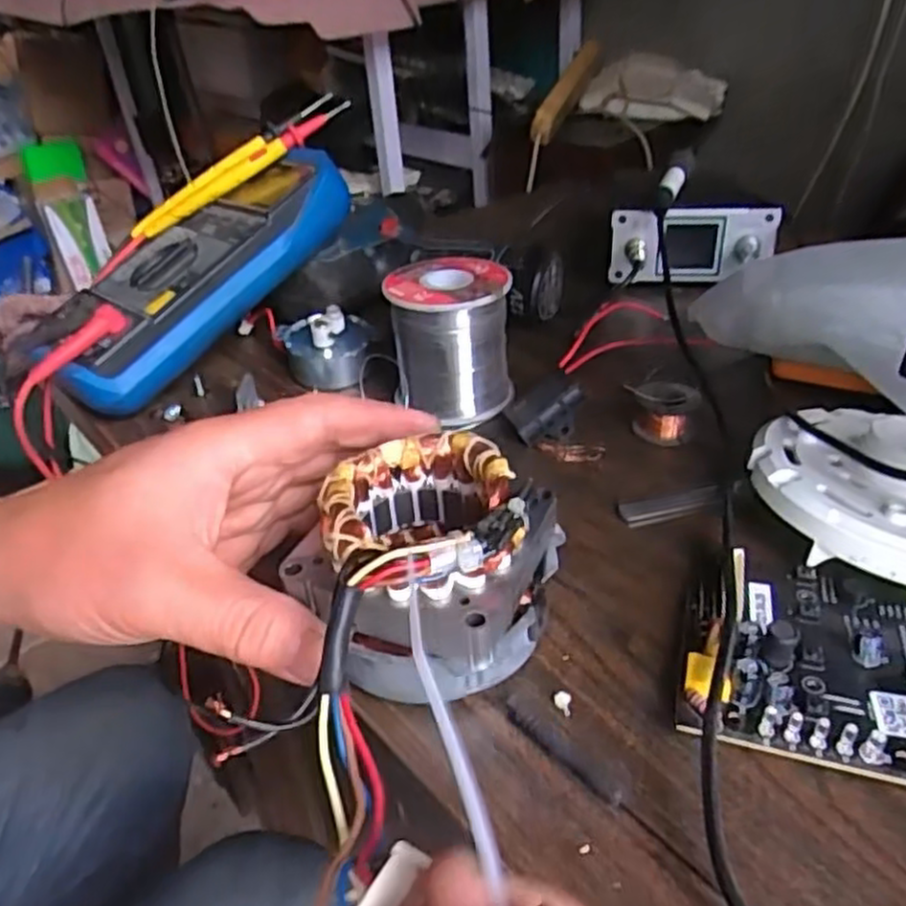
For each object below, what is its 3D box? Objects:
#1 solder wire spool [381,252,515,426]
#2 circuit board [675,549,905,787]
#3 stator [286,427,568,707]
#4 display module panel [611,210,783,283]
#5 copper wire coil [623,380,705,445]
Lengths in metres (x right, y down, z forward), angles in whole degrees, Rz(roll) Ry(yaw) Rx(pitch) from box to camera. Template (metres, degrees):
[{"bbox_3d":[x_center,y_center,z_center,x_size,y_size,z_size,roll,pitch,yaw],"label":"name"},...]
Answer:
[{"bbox_3d":[-0.001,-0.058,0.378,0.059,0.067,0.056,-10,35,-9],"label":"solder wire spool"},{"bbox_3d":[0.116,0.062,0.239,0.077,0.019,0.081,8,36,17],"label":"circuit board"},{"bbox_3d":[-0.008,0.036,0.238,0.068,0.059,0.082,18,40,28],"label":"stator"},{"bbox_3d":[0.157,-0.131,0.487,0.105,0.053,0.021,0,35,6],"label":"display module panel"},{"bbox_3d":[0.099,-0.021,0.353,0.023,0.023,0.029,-13,36,-13],"label":"copper wire coil"}]

